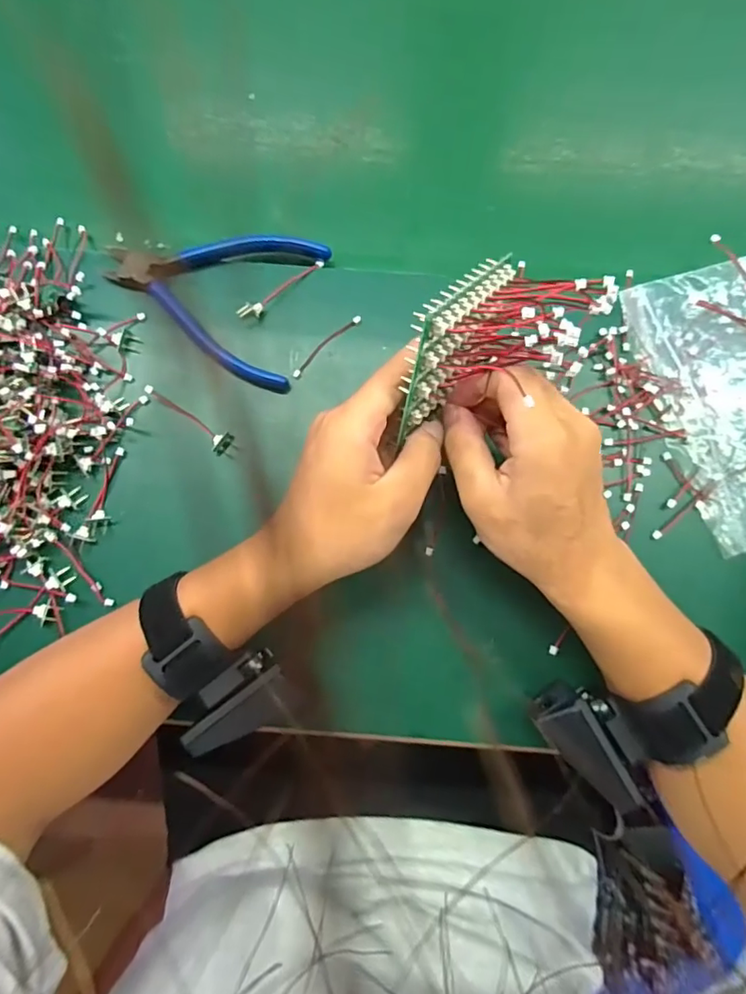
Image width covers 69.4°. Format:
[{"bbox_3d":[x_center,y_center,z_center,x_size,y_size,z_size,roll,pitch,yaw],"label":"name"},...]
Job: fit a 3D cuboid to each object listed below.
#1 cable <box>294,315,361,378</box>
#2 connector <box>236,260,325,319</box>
[{"bbox_3d":[-0.031,-0.098,0.349,0.057,0.005,0.008,-42,82,-7],"label":"cable"},{"bbox_3d":[-0.059,-0.136,0.351,0.067,0.010,0.011,-40,82,-7],"label":"connector"}]

